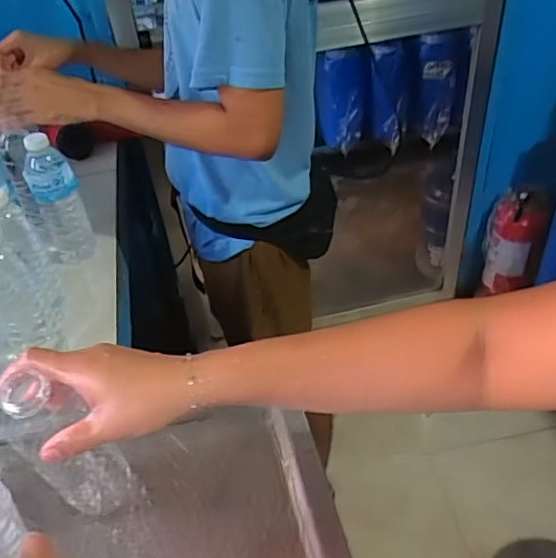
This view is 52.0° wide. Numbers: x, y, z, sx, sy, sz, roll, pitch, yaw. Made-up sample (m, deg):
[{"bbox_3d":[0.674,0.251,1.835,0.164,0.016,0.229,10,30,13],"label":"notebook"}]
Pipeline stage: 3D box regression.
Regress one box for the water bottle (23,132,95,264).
[{"bbox_3d":[-0.331,-0.116,0.855,0.074,0.184,0.061,-23,44,-19],"label":"water bottle"}]

